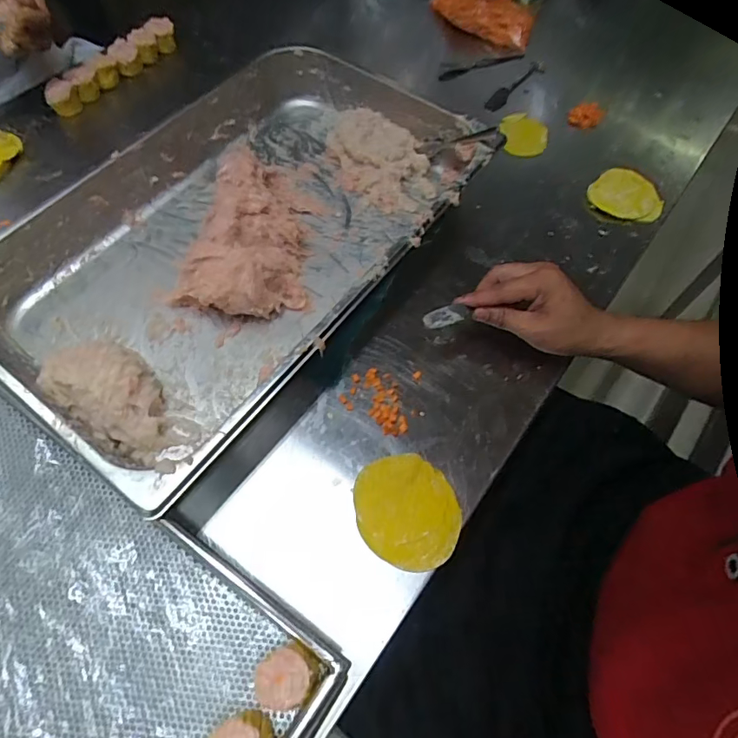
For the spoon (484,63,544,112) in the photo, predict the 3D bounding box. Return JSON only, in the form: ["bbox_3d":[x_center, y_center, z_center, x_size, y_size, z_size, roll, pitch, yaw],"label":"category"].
[{"bbox_3d":[0.217,-0.421,0.726,0.021,0.016,0.135,40,68,18],"label":"spoon"}]

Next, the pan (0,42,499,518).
[{"bbox_3d":[-0.126,-0.148,0.518,0.312,0.094,0.513,33,66,15],"label":"pan"}]

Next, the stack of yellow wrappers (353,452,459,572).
[{"bbox_3d":[0.032,0.122,0.425,0.083,0.013,0.097,-29,71,-14],"label":"stack of yellow wrappers"}]

